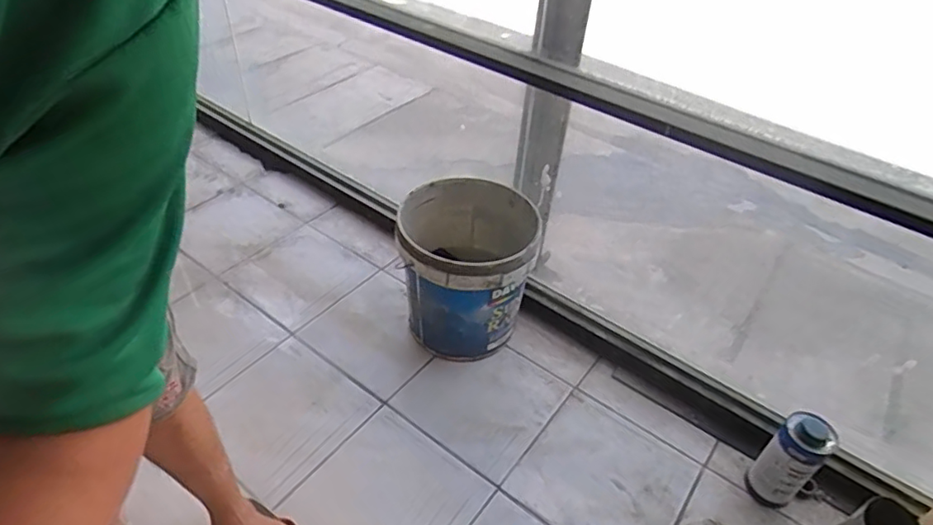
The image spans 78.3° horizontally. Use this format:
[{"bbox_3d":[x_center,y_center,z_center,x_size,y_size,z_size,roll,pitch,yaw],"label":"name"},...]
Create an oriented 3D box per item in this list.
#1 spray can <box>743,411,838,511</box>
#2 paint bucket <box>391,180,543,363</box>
[{"bbox_3d":[0.604,0.365,1.070,0.095,0.210,0.087,-31,54,-31],"label":"spray can"},{"bbox_3d":[-0.002,0.021,1.347,0.289,0.327,0.326,6,42,3],"label":"paint bucket"}]

